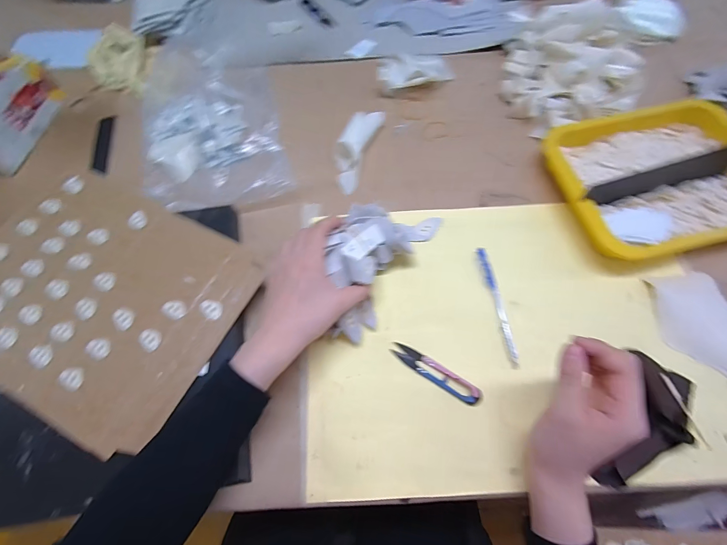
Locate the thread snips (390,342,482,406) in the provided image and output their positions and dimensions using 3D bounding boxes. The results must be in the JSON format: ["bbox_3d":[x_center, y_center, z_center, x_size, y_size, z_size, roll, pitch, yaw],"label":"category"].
[{"bbox_3d":[0.076,0.105,0.350,0.099,0.009,0.019,31,71,14],"label":"thread snips"}]

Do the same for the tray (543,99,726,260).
[{"bbox_3d":[0.365,-0.119,0.405,0.242,0.055,0.186,-11,67,-3],"label":"tray"}]

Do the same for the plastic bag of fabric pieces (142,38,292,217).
[{"bbox_3d":[-0.213,-0.208,0.448,0.190,0.060,0.255,-14,67,-4],"label":"plastic bag of fabric pieces"}]

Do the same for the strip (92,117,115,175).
[{"bbox_3d":[-0.378,-0.188,0.484,0.018,0.004,0.105,0,65,-24],"label":"strip"}]

